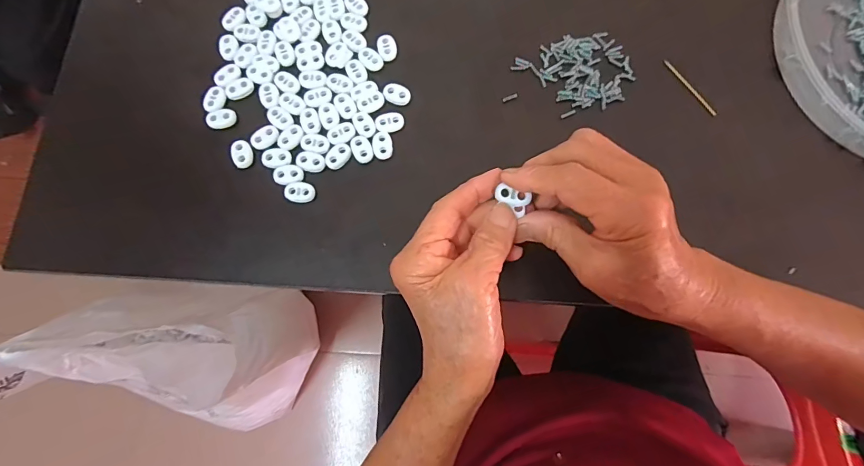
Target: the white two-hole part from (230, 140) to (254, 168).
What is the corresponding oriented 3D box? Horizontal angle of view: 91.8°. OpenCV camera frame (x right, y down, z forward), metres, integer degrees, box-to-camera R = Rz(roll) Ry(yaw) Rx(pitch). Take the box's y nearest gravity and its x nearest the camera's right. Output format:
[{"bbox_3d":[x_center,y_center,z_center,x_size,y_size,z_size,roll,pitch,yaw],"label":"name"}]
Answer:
[{"bbox_3d":[-0.148,-0.062,0.325,0.015,0.004,0.023,-22,78,-4],"label":"white two-hole part"}]

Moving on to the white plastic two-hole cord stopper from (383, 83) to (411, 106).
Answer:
[{"bbox_3d":[-0.028,-0.112,0.336,0.022,0.004,0.018,30,79,7],"label":"white plastic two-hole cord stopper"}]

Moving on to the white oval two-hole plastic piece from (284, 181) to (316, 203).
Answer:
[{"bbox_3d":[-0.100,-0.031,0.318,0.022,0.004,0.016,3,77,2],"label":"white oval two-hole plastic piece"}]

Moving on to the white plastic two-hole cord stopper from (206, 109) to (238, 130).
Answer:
[{"bbox_3d":[-0.168,-0.091,0.332,0.023,0.004,0.016,-18,78,-3],"label":"white plastic two-hole cord stopper"}]

